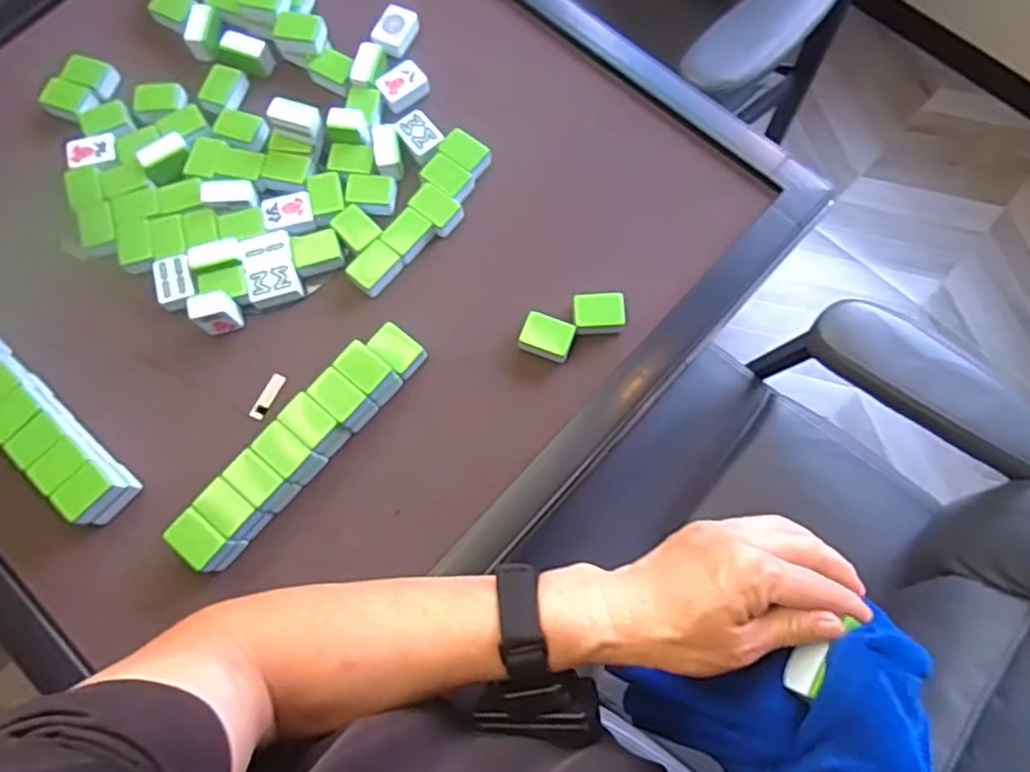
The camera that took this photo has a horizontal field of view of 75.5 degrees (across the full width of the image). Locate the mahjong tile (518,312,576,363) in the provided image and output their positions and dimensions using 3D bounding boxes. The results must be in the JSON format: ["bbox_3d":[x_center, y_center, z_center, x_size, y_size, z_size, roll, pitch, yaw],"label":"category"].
[{"bbox_3d":[0.034,-0.052,0.697,0.052,0.017,0.041,18,76,6],"label":"mahjong tile"}]

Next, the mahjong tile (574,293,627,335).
[{"bbox_3d":[0.089,-0.077,0.699,0.052,0.026,0.036,-3,74,0],"label":"mahjong tile"}]

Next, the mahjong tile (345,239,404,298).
[{"bbox_3d":[-0.152,-0.127,0.724,0.038,0.024,0.054,39,79,11],"label":"mahjong tile"}]

